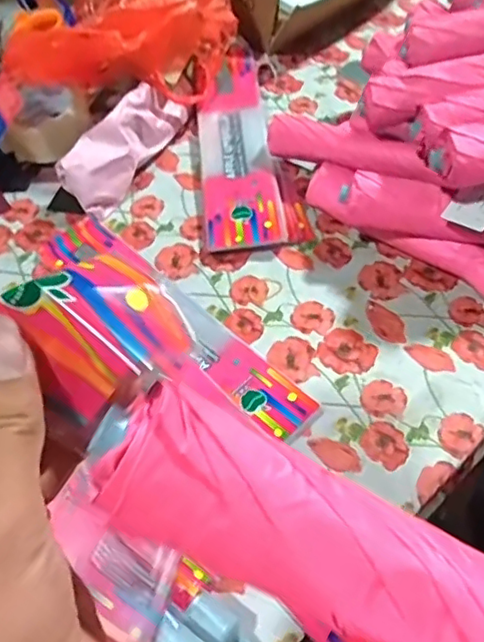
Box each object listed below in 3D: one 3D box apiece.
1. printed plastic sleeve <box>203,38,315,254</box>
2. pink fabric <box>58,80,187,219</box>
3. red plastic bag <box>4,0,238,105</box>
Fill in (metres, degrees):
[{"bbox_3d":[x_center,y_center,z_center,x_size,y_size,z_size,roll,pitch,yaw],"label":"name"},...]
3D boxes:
[{"bbox_3d":[-0.002,-0.213,0.725,0.102,0.029,0.334,-7,54,-1],"label":"printed plastic sleeve"},{"bbox_3d":[-0.135,-0.218,0.711,0.066,0.070,0.210,21,58,18],"label":"pink fabric"},{"bbox_3d":[-0.132,-0.373,0.752,0.222,0.109,0.260,10,55,9],"label":"red plastic bag"}]

